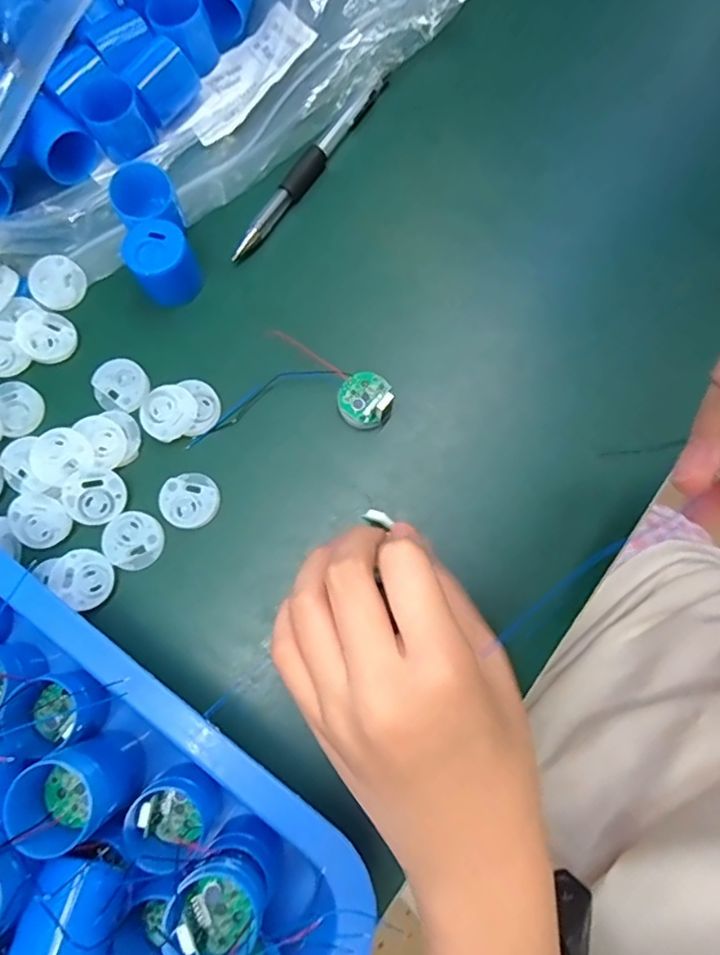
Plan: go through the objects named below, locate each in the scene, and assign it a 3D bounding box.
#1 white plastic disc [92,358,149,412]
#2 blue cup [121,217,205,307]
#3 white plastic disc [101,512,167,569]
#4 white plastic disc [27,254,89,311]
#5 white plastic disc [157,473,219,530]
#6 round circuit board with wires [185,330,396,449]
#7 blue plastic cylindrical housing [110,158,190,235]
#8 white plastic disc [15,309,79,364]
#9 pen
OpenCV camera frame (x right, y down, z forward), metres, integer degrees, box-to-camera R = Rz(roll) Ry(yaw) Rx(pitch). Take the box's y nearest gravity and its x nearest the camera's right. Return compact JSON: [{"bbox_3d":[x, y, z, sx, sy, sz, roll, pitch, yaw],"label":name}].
[{"bbox_3d":[-0.115,-0.044,0.281,0.025,0.005,0.028,-43,81,-8],"label":"white plastic disc"},{"bbox_3d":[-0.094,-0.103,0.281,0.029,0.027,0.029,0,78,1],"label":"blue cup"},{"bbox_3d":[-0.103,0.028,0.263,0.026,0.004,0.025,0,78,1],"label":"white plastic disc"},{"bbox_3d":[-0.152,-0.097,0.292,0.026,0.004,0.027,0,88,-11],"label":"white plastic disc"},{"bbox_3d":[-0.078,0.010,0.268,0.026,0.004,0.025,0,78,1],"label":"white plastic disc"},{"bbox_3d":[-0.032,-0.045,0.271,0.092,0.016,0.048,-2,78,0],"label":"round circuit board with wires"},{"bbox_3d":[-0.103,-0.132,0.285,0.027,0.030,0.029,0,78,1],"label":"blue plastic cylindrical housing"},{"bbox_3d":[-0.152,-0.069,0.284,0.027,0.004,0.024,47,71,-8],"label":"white plastic disc"},{"bbox_3d":[-0.024,-0.163,0.301,0.009,0.008,0.129,35,80,8],"label":"pen"}]

